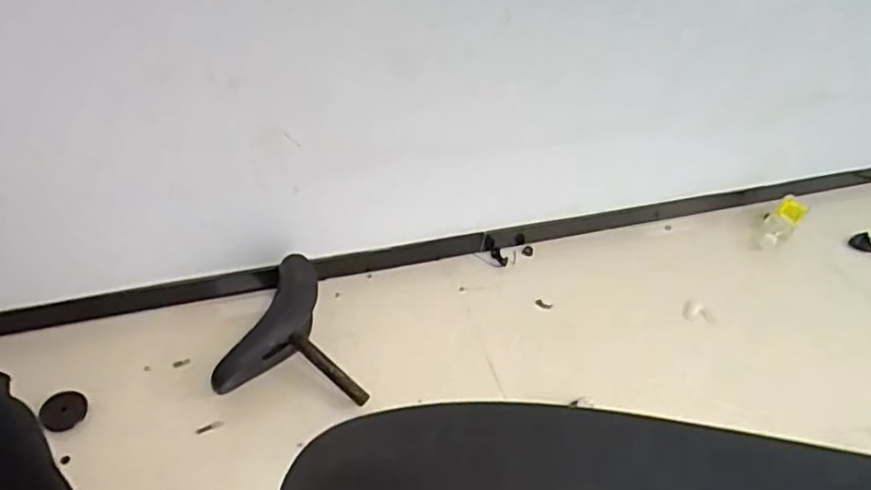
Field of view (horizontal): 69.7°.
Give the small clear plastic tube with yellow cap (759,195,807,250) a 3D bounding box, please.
[{"bbox_3d":[0.714,-0.047,1.290,0.174,0.032,0.057,-30,55,-33],"label":"small clear plastic tube with yellow cap"}]

